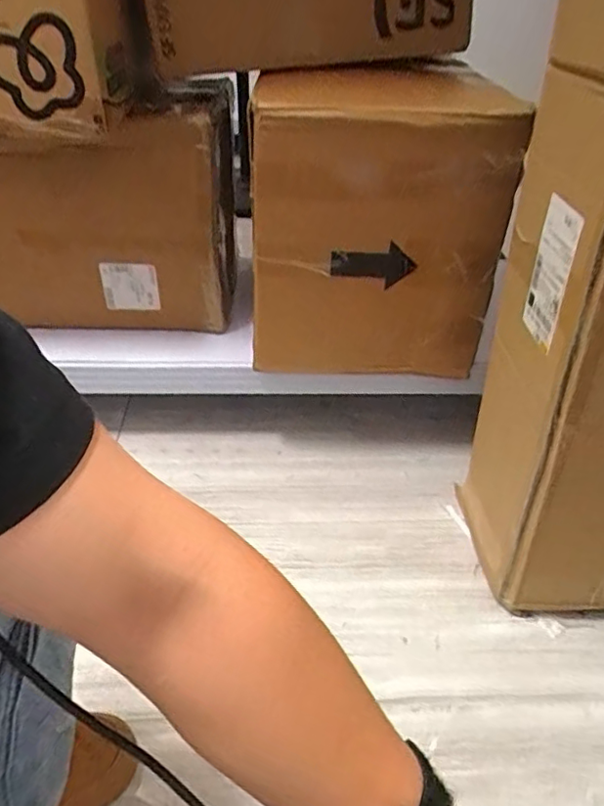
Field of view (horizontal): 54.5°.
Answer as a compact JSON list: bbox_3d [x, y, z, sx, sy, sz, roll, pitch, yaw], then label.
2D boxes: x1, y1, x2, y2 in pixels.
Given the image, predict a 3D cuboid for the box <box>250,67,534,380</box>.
[{"bbox_3d":[0.096,-0.227,0.771,0.296,0.336,0.182,4,40,3],"label":"box"}]

